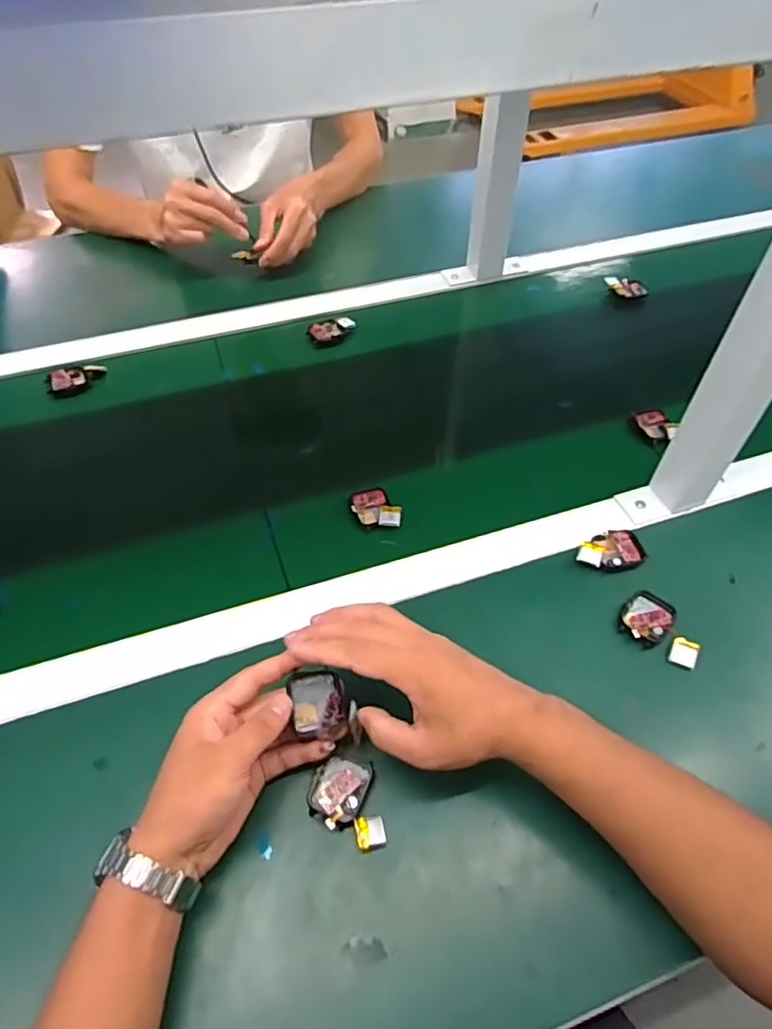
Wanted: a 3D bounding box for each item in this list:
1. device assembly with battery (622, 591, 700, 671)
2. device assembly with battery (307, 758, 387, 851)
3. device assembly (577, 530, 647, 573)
[{"bbox_3d":[0.231,0.095,0.511,0.069,0.008,0.045,37,61,25],"label":"device assembly with battery"},{"bbox_3d":[-0.029,0.201,0.427,0.047,0.016,0.060,-9,53,-7],"label":"device assembly with battery"},{"bbox_3d":[0.203,0.034,0.558,0.058,0.011,0.036,-8,52,-6],"label":"device assembly"}]

